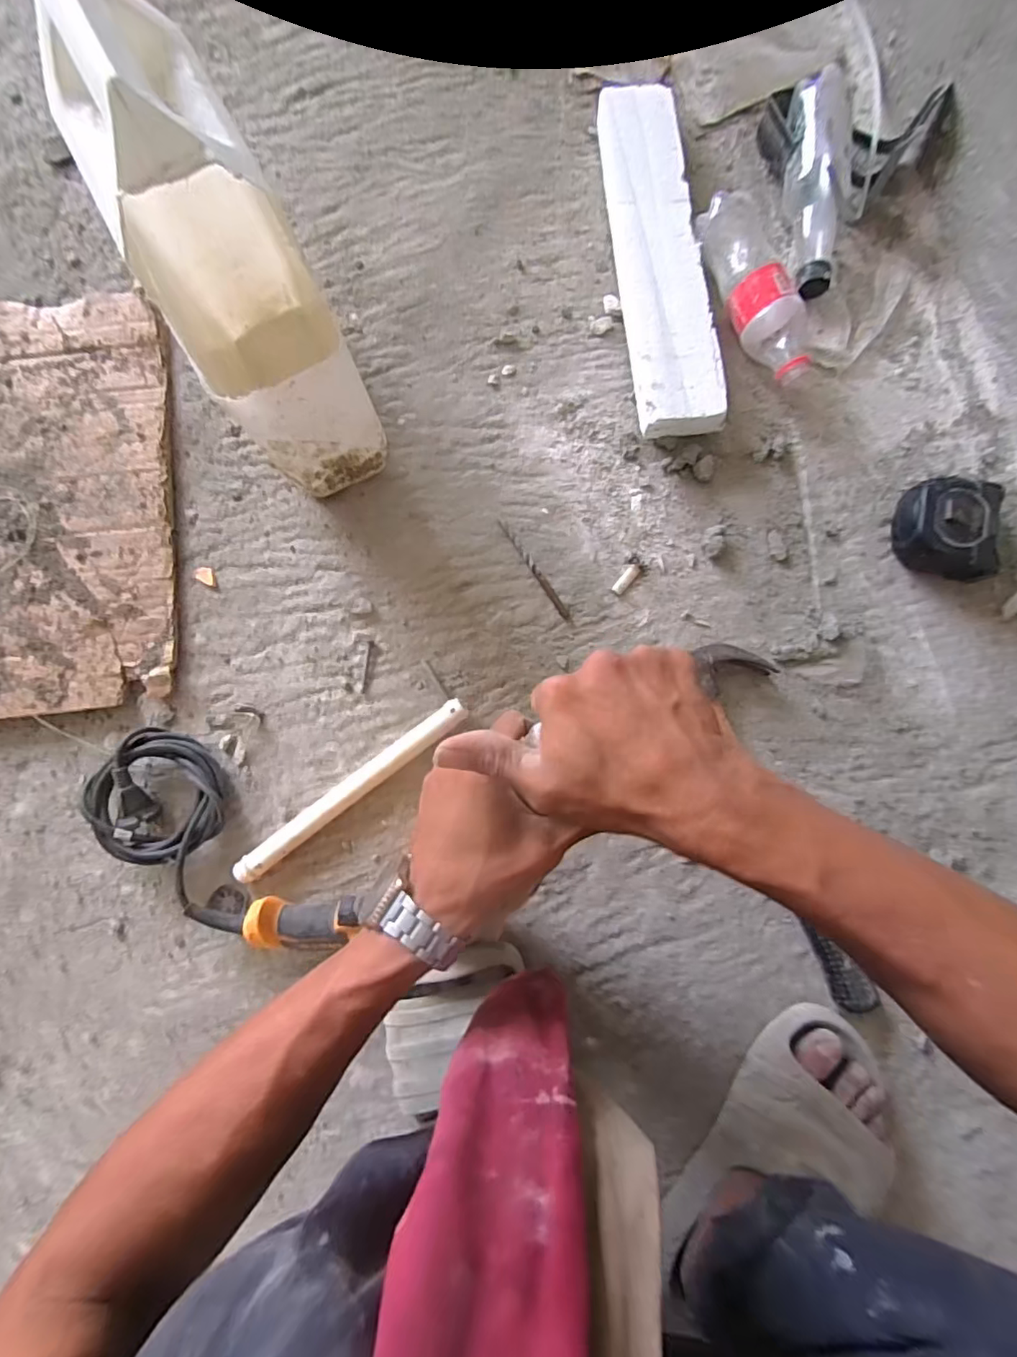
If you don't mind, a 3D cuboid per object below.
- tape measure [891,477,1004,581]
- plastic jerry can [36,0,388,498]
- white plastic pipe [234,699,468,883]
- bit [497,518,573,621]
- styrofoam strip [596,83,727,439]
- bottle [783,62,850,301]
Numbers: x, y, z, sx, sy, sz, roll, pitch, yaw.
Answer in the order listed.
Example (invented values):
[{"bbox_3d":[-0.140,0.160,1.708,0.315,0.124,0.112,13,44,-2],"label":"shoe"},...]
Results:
[{"bbox_3d":[0.399,-0.135,0.498,0.082,0.042,0.084,3,83,1],"label":"tape measure"},{"bbox_3d":[-0.205,-0.286,0.407,0.114,0.268,0.227,-35,84,-3],"label":"plastic jerry can"},{"bbox_3d":[-0.136,0.098,0.484,0.237,0.024,0.022,-37,84,-3],"label":"white plastic pipe"},{"bbox_3d":[0.025,-0.104,0.520,0.009,0.007,0.114,-33,84,-3],"label":"bit"},{"bbox_3d":[0.145,-0.405,0.532,0.074,0.045,0.367,-5,83,0],"label":"styrofoam strip"},{"bbox_3d":[0.299,-0.474,0.527,0.051,0.045,0.197,-2,98,1],"label":"bottle"}]

